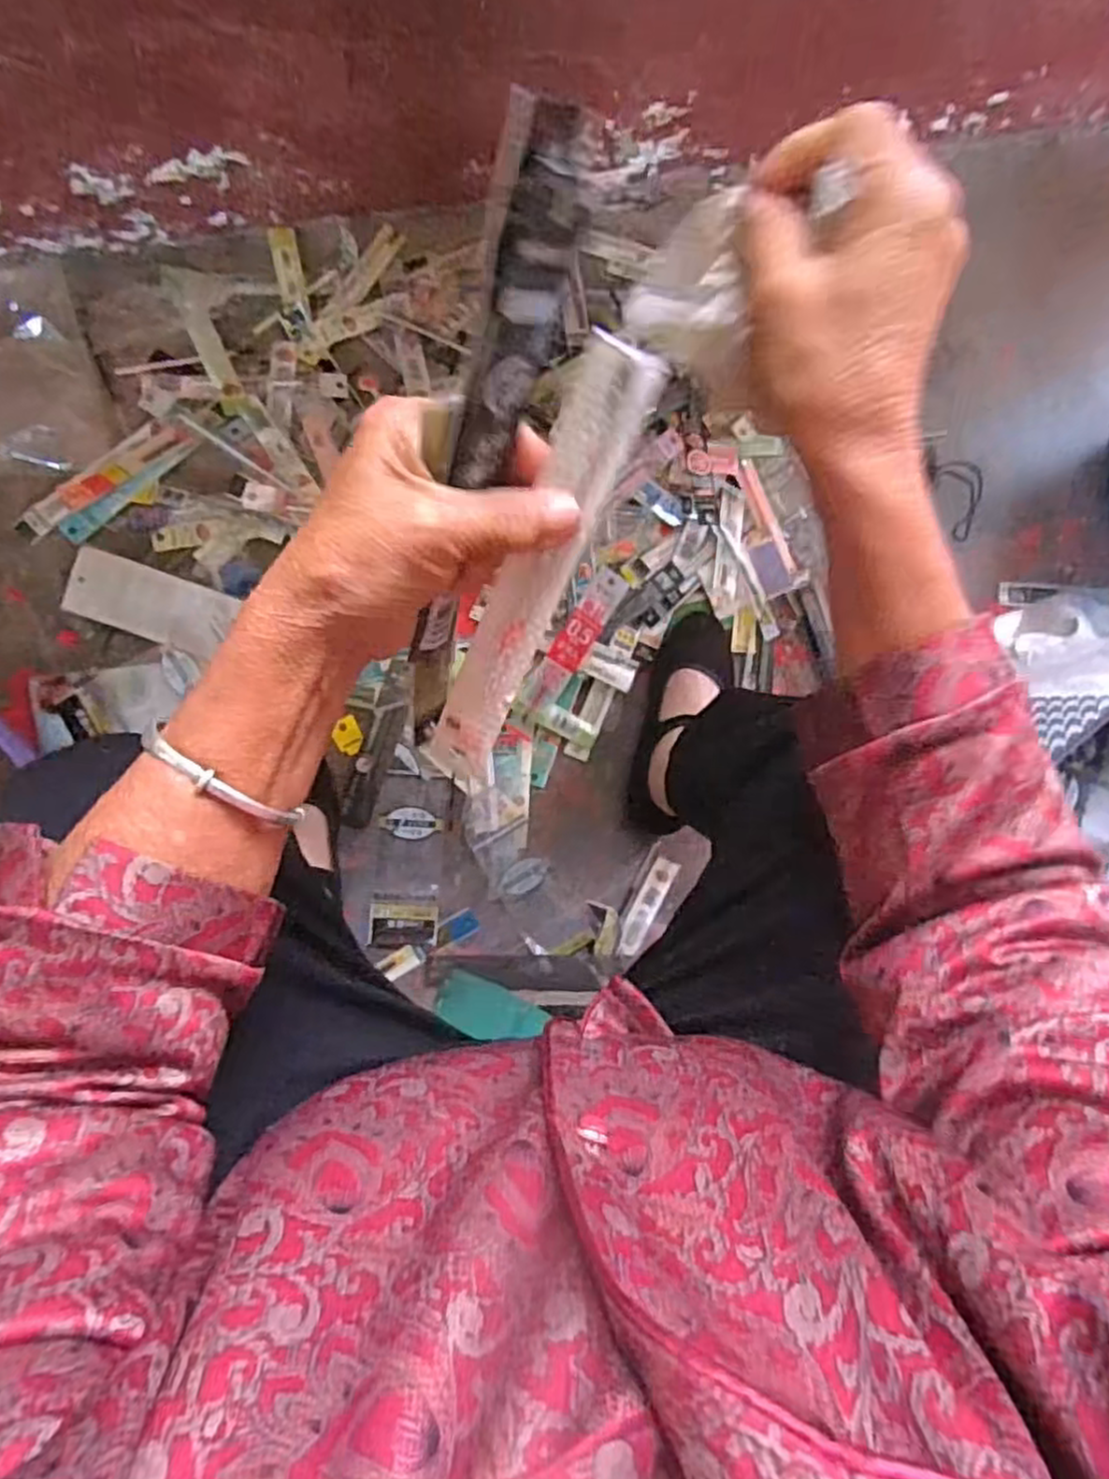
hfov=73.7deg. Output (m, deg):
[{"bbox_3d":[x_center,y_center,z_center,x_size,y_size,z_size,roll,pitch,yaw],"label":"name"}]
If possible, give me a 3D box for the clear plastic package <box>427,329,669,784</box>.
[{"bbox_3d":[-0.010,-0.057,0.283,0.027,0.006,0.177,23,120,-7],"label":"clear plastic package"}]

